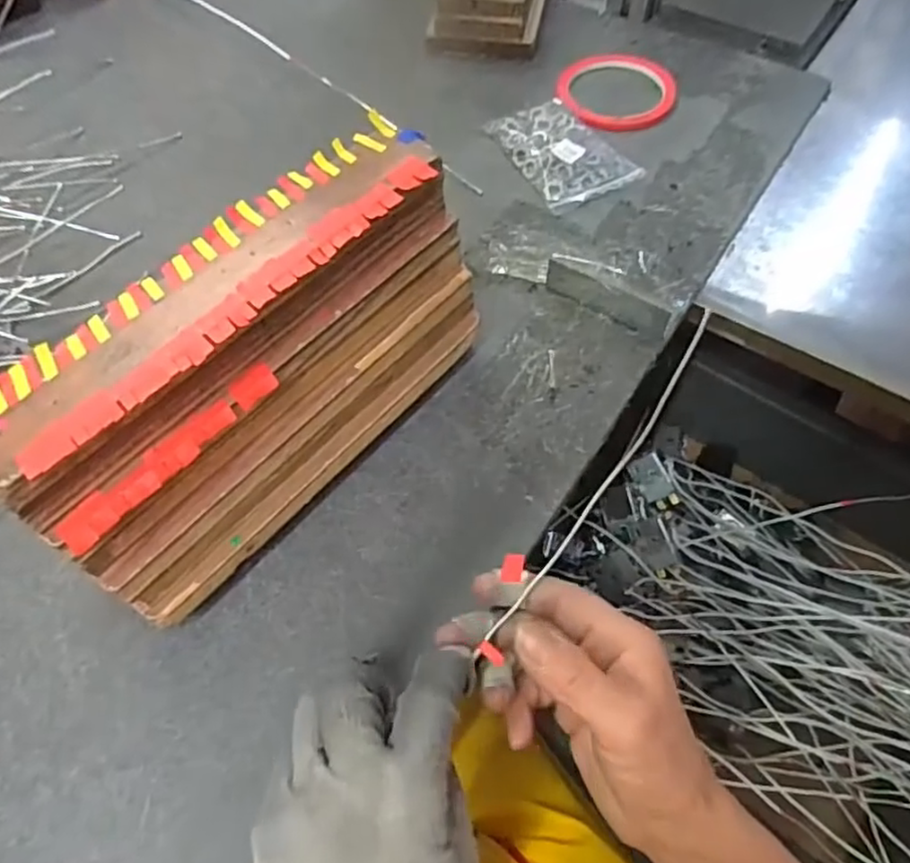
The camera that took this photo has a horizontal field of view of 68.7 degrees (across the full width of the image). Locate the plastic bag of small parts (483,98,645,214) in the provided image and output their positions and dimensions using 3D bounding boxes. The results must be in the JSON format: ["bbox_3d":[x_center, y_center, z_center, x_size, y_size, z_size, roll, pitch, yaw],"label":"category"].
[{"bbox_3d":[0.085,-0.220,0.519,0.077,0.013,0.107,-24,62,-13],"label":"plastic bag of small parts"}]

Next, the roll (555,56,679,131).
[{"bbox_3d":[0.136,-0.286,0.555,0.096,0.012,0.090,0,60,0],"label":"roll"}]

